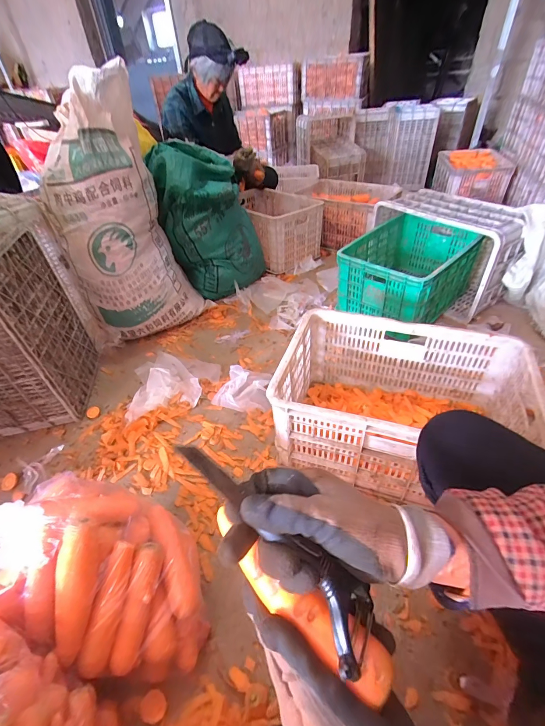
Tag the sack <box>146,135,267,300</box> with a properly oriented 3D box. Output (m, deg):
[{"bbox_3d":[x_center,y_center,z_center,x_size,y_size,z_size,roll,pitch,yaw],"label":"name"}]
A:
[{"bbox_3d":[-0.250,-0.575,1.369,0.399,0.526,0.324,-6,41,-2],"label":"sack"}]

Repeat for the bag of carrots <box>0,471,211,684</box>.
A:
[{"bbox_3d":[-0.284,0.345,0.558,0.341,0.245,0.237,14,45,20],"label":"bag of carrots"}]

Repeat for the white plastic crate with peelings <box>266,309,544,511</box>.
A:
[{"bbox_3d":[0.294,0.104,0.804,0.511,0.271,0.354,10,43,16],"label":"white plastic crate with peelings"}]

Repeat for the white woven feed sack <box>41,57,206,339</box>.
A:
[{"bbox_3d":[-0.514,-0.467,1.119,0.402,0.732,0.235,-26,46,-23],"label":"white woven feed sack"}]

